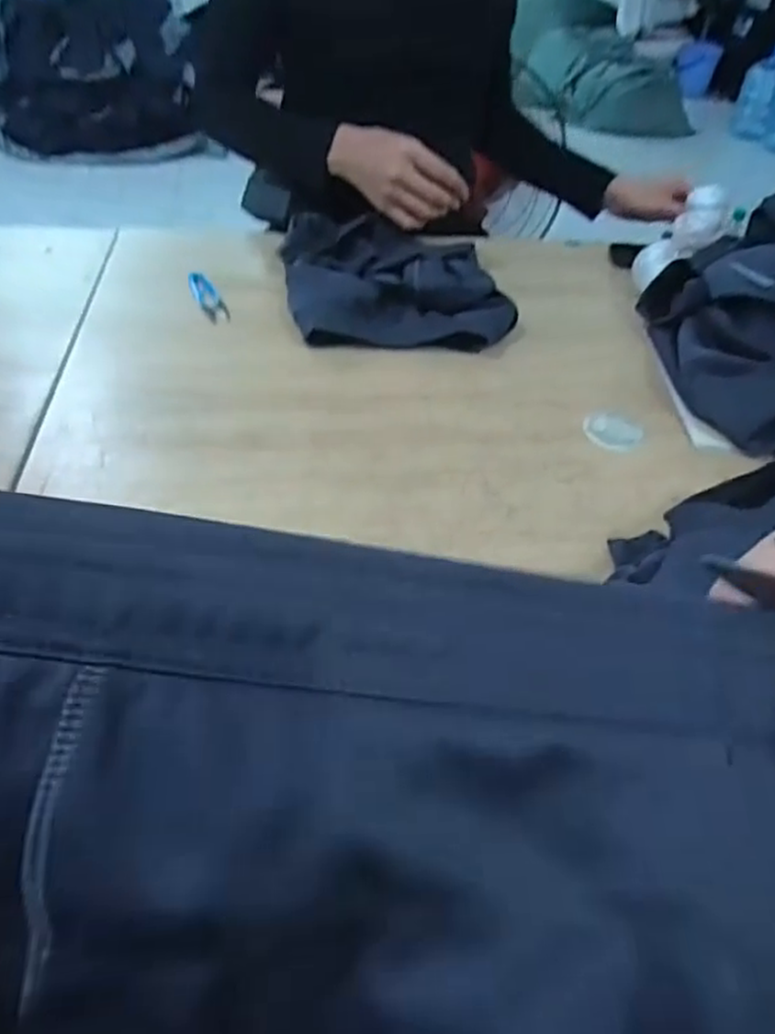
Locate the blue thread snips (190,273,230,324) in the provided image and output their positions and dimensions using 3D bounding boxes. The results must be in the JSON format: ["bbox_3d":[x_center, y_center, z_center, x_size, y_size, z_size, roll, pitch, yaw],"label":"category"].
[{"bbox_3d":[-0.231,-0.283,0.936,0.029,0.007,0.126,-17,48,-21],"label":"blue thread snips"}]

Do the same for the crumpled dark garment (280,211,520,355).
[{"bbox_3d":[0.005,-0.308,0.939,0.269,0.068,0.275,-4,44,-10],"label":"crumpled dark garment"}]

